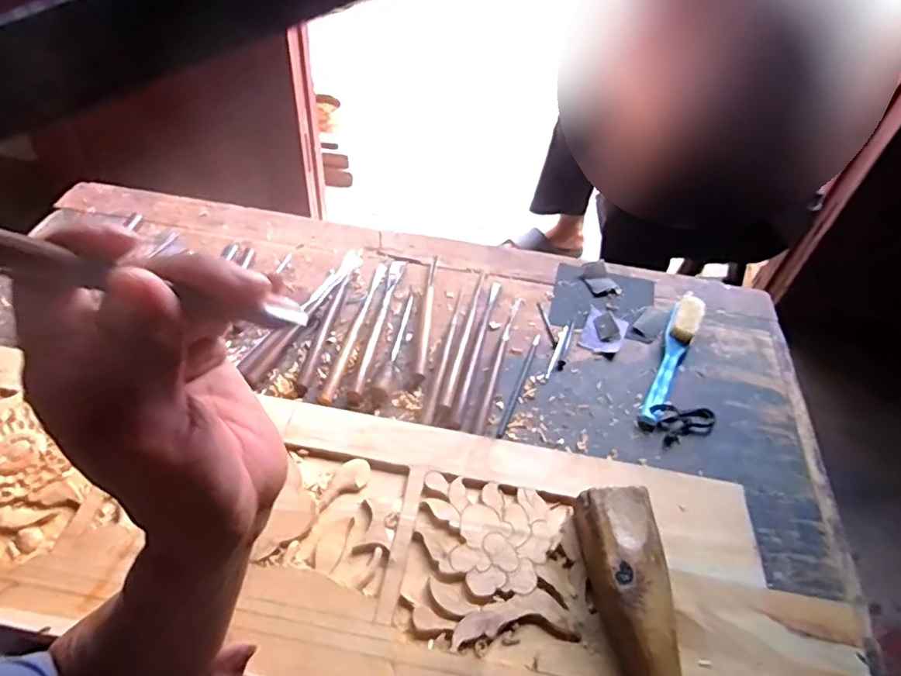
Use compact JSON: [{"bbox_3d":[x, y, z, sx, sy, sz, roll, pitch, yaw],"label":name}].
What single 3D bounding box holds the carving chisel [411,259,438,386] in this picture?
[{"bbox_3d":[-0.031,-0.029,0.787,0.021,0.013,0.221,6,49,1],"label":"carving chisel"}]

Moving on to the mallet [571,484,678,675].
[{"bbox_3d":[0.166,0.254,0.459,0.062,0.048,0.268,-5,49,-9],"label":"mallet"}]

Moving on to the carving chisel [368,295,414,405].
[{"bbox_3d":[-0.069,0.007,0.742,0.028,0.022,0.178,10,49,4],"label":"carving chisel"}]

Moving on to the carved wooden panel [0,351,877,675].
[{"bbox_3d":[-0.184,0.163,0.525,1.101,0.033,0.259,10,49,3],"label":"carved wooden panel"}]

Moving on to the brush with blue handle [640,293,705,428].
[{"bbox_3d":[0.290,0.020,0.757,0.036,0.040,0.228,26,52,17],"label":"brush with blue handle"}]

